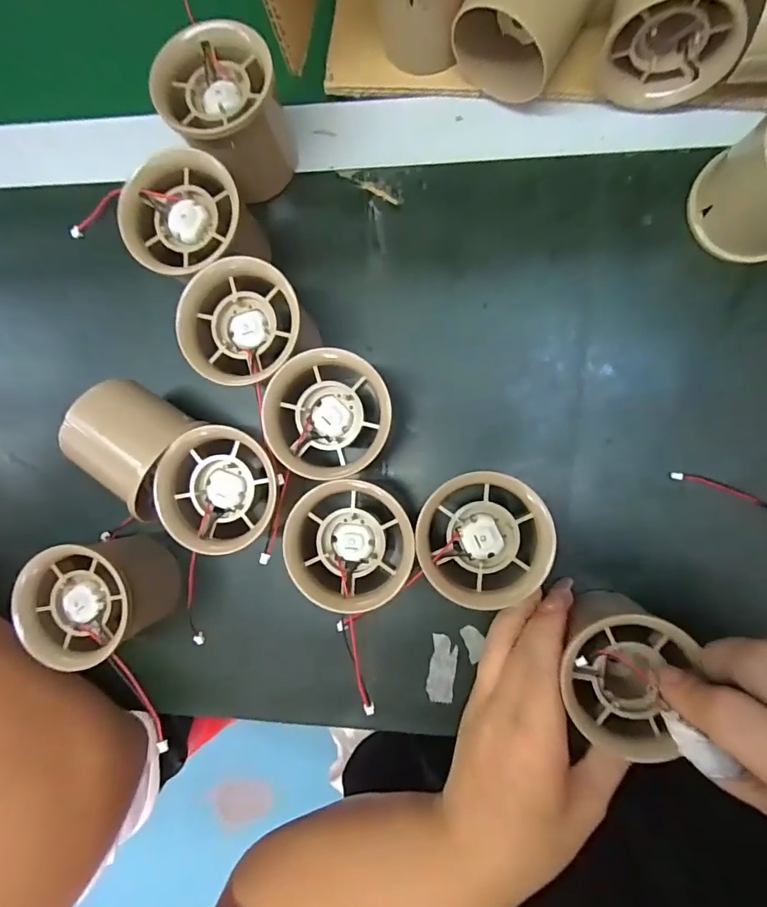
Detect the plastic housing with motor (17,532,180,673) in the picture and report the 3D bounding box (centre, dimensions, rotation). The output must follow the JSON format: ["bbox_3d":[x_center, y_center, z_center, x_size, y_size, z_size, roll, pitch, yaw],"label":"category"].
[{"bbox_3d":[-0.138,0.069,0.231,0.058,0.040,0.053,-27,86,5],"label":"plastic housing with motor"}]

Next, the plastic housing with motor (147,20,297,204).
[{"bbox_3d":[-0.071,-0.164,0.232,0.051,0.052,0.054,0,89,7],"label":"plastic housing with motor"}]

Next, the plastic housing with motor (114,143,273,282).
[{"bbox_3d":[-0.088,-0.109,0.233,0.052,0.052,0.053,0,89,7],"label":"plastic housing with motor"}]

